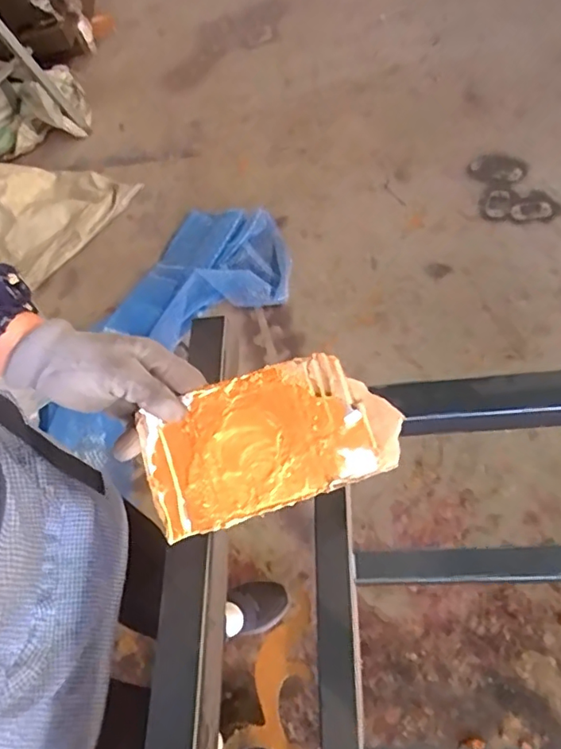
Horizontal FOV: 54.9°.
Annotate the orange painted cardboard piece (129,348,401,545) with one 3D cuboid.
[{"bbox_3d":[-0.011,0.051,0.427,0.194,0.009,0.106,-19,78,0],"label":"orange painted cardboard piece"}]

